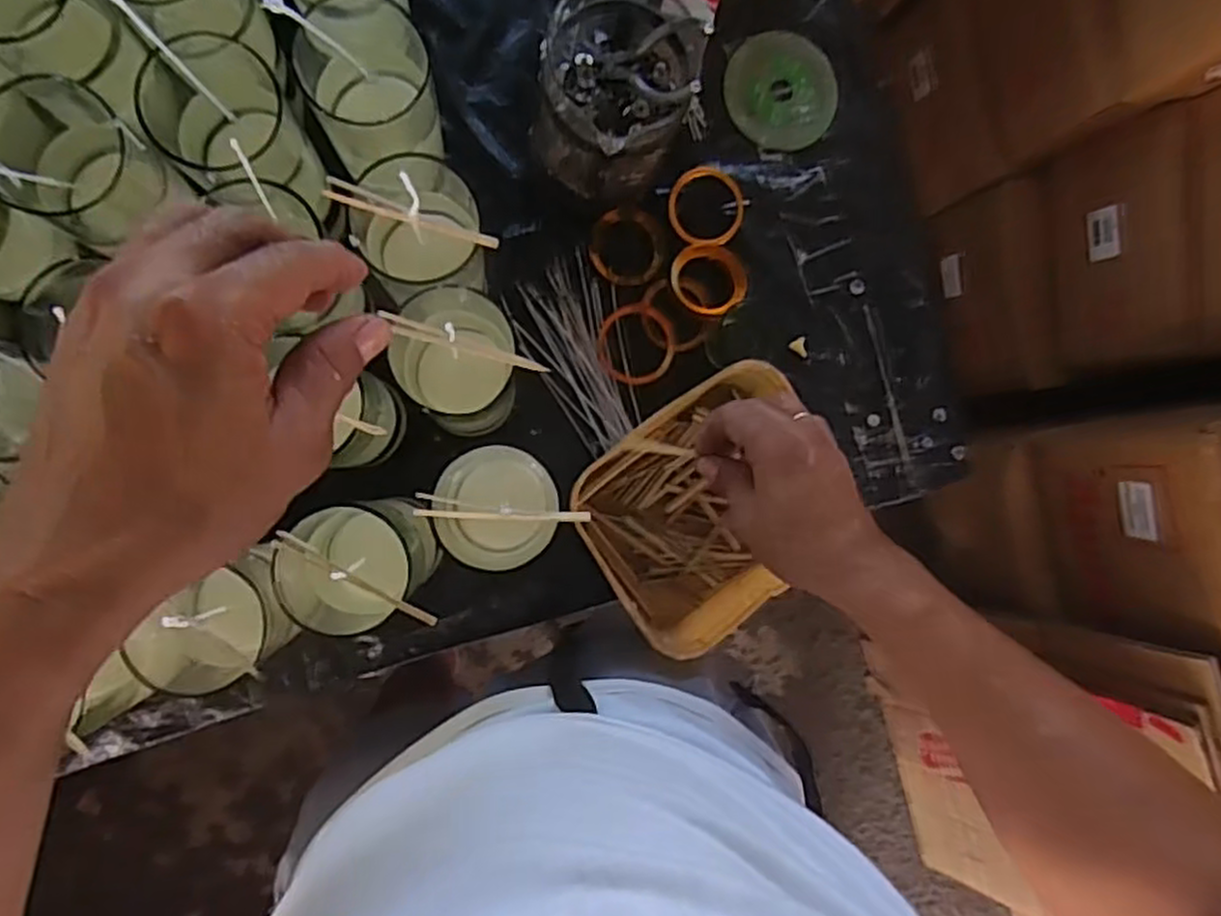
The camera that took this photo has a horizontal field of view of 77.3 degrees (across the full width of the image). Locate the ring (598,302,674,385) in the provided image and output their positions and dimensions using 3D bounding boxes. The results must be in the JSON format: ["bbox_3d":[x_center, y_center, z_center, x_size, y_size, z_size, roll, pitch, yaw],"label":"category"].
[{"bbox_3d":[0.020,-0.092,0.614,0.061,0.006,0.065,0,91,-9],"label":"ring"}]

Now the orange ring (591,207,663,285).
[{"bbox_3d":[0.014,-0.171,0.615,0.059,0.010,0.062,0,91,-9],"label":"orange ring"}]

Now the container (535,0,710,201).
[{"bbox_3d":[0.000,-0.251,0.541,0.103,0.159,0.108,0,91,-9],"label":"container"}]

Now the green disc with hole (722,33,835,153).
[{"bbox_3d":[0.146,-0.311,0.645,0.095,0.008,0.098,-7,92,-9],"label":"green disc with hole"}]

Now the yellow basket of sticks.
[{"bbox_3d":[0.072,0.039,0.591,0.179,0.069,0.160,-33,95,-7],"label":"yellow basket of sticks"}]

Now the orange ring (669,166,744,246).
[{"bbox_3d":[0.079,-0.207,0.625,0.062,0.009,0.064,0,91,-9],"label":"orange ring"}]

